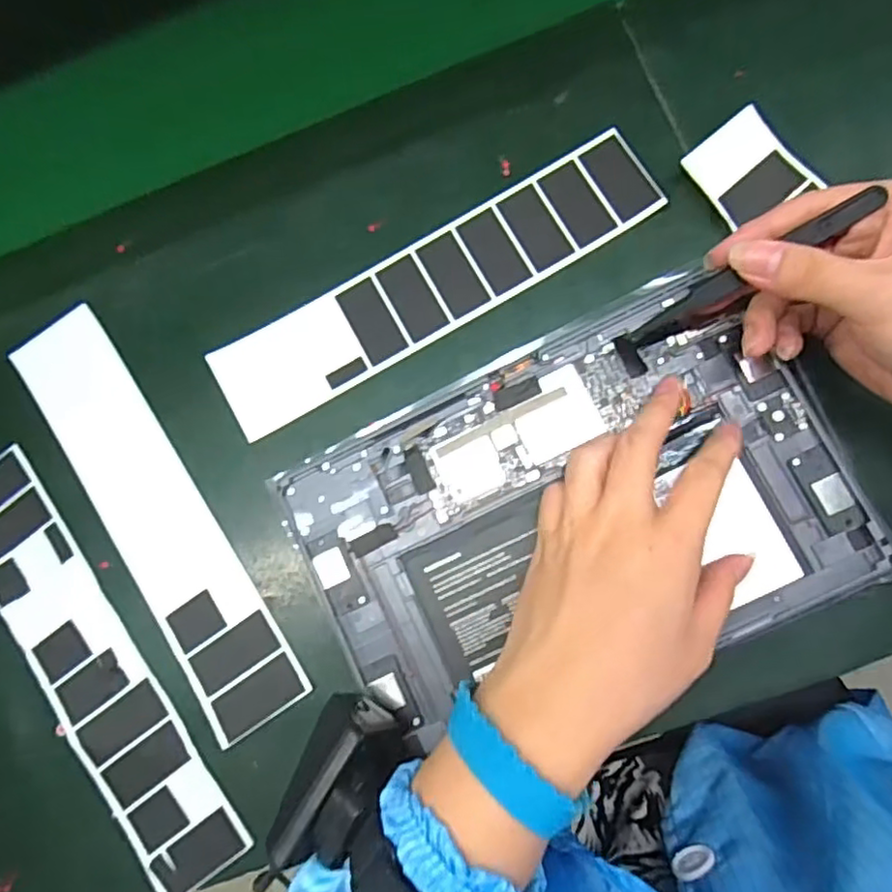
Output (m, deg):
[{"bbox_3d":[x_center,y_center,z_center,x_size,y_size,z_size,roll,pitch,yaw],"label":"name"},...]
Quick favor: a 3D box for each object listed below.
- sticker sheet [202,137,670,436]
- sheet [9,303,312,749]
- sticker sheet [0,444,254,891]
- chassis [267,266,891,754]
[{"bbox_3d":[-0.008,-0.092,0.363,0.265,0.009,0.058,-29,79,3],"label":"sticker sheet"},{"bbox_3d":[-0.172,0.038,0.372,0.057,0.005,0.270,-35,79,-1],"label":"sheet"},{"bbox_3d":[-0.203,0.123,0.360,0.054,0.006,0.265,-37,80,0],"label":"sticker sheet"},{"bbox_3d":[0.069,0.030,0.318,0.273,0.017,0.167,-26,81,2],"label":"chassis"}]

